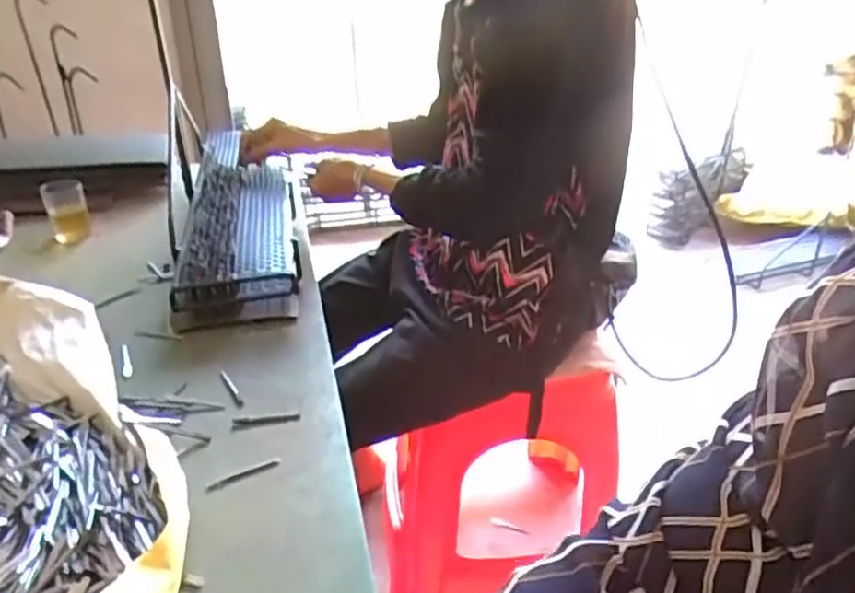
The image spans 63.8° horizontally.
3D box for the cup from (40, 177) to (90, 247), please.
[{"bbox_3d":[-0.580,-0.136,1.107,0.061,0.087,0.067,-15,32,-23],"label":"cup"}]

